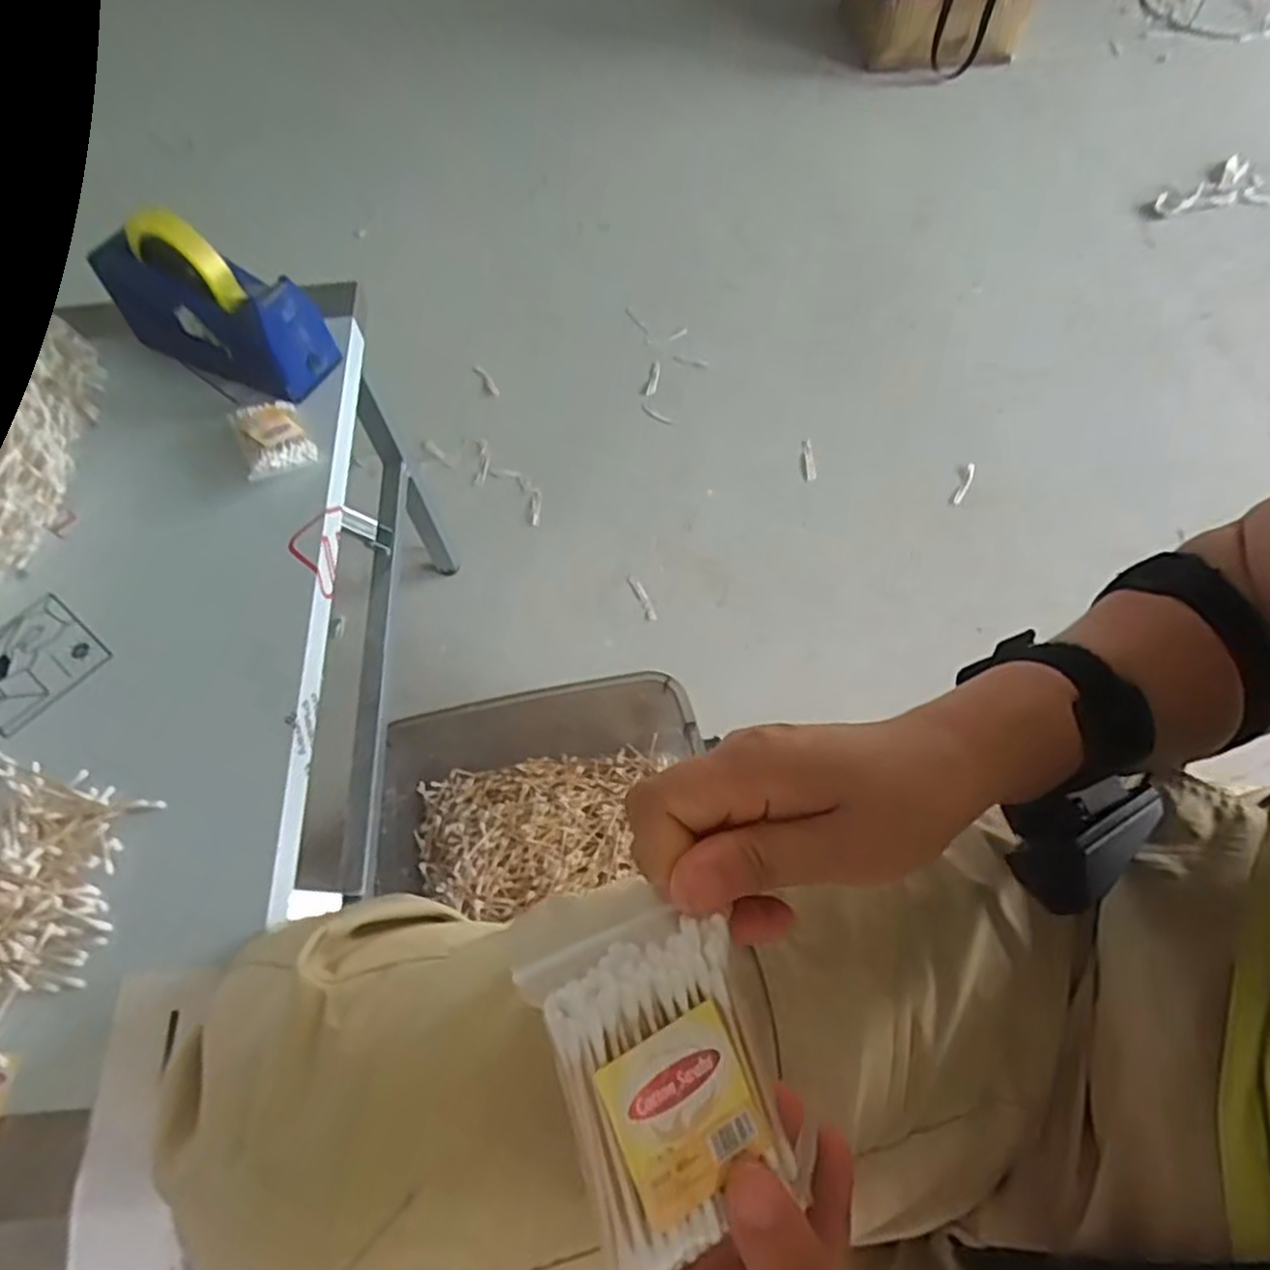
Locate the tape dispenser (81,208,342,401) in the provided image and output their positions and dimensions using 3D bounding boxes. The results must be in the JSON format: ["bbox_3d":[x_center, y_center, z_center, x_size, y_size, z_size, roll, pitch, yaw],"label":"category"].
[{"bbox_3d":[-0.381,-0.298,0.696,0.201,0.121,0.066,19,63,13],"label":"tape dispenser"}]

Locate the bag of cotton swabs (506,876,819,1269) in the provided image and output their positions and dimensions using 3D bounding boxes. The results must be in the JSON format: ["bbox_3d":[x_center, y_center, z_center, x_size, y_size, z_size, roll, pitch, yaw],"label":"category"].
[{"bbox_3d":[0.006,0.120,0.222,0.061,0.015,0.092,-19,80,-22],"label":"bag of cotton swabs"}]

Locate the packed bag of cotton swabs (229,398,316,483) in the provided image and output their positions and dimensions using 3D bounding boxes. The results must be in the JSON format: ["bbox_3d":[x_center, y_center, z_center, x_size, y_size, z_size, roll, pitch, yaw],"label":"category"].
[{"bbox_3d":[-0.319,-0.175,0.683,0.056,0.019,0.080,-26,63,-11],"label":"packed bag of cotton swabs"}]

